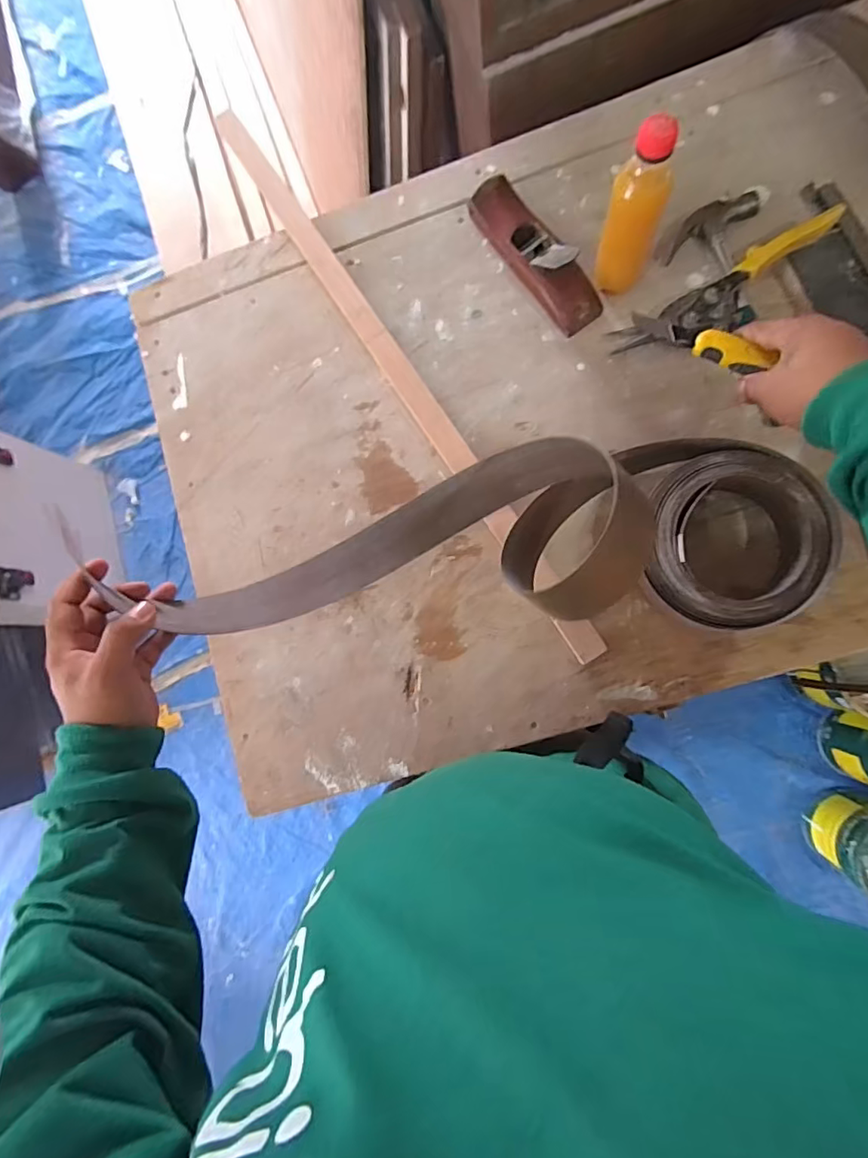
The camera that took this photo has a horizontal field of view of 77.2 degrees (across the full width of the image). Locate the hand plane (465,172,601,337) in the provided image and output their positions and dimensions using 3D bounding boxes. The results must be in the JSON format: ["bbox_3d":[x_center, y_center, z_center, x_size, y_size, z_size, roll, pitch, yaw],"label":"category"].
[{"bbox_3d":[0.110,-0.357,0.592,0.054,0.050,0.197,-35,81,4],"label":"hand plane"}]

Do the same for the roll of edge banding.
[{"bbox_3d":[0.066,-0.039,0.513,0.560,0.227,0.171,-4,85,15],"label":"roll of edge banding"}]

